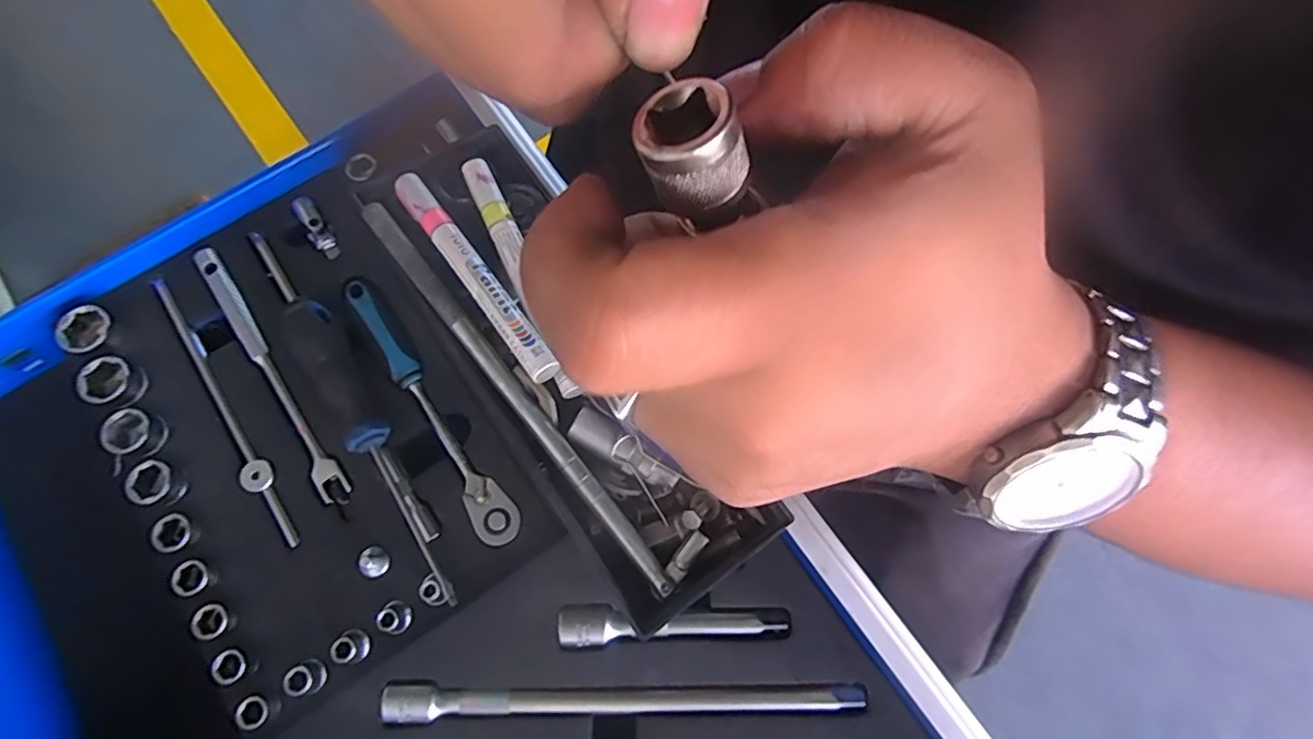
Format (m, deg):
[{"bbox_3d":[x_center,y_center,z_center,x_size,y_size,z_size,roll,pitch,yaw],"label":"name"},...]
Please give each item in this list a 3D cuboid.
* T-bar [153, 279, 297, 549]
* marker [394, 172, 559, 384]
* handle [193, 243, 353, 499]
[{"bbox_3d":[-0.258,0.023,0.363,0.017,0.014,0.191,-35,74,-11],"label":"T-bar"},{"bbox_3d":[-0.095,-0.051,0.316,0.017,0.012,0.140,-36,74,-11],"label":"marker"},{"bbox_3d":[-0.233,0.000,0.368,0.016,0.017,0.180,-34,74,-10],"label":"handle"}]

